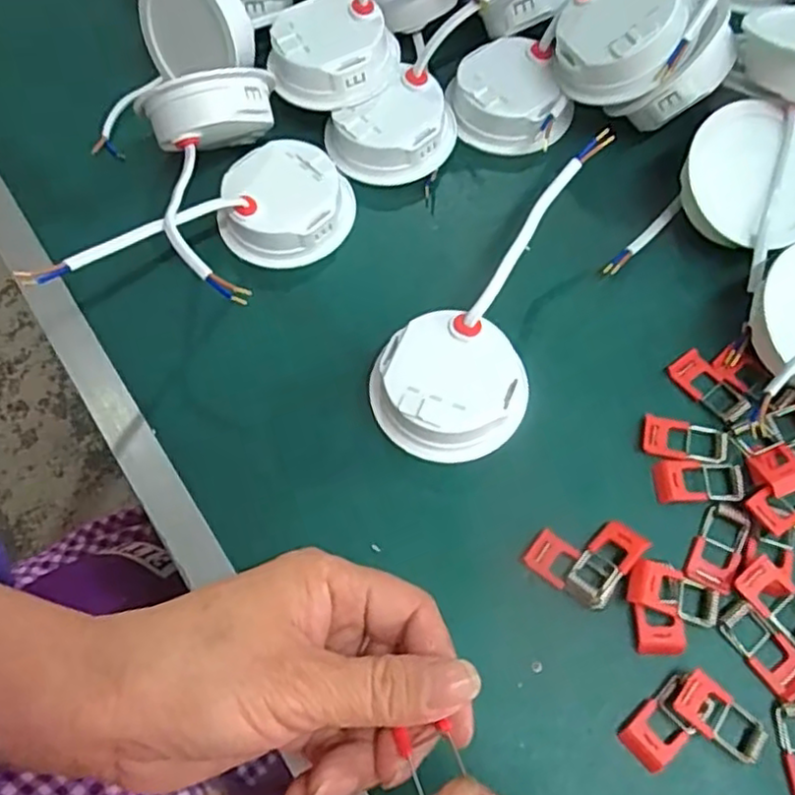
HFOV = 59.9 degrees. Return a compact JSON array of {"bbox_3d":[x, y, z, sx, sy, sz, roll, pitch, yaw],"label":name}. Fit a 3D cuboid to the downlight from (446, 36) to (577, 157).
[{"bbox_3d":[0.063,-0.168,0.382,0.066,0.025,0.058,4,68,5],"label":"downlight"}]

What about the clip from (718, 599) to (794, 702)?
[{"bbox_3d":[0.145,0.100,0.272,0.018,0.004,0.038,-37,70,-12],"label":"clip"}]

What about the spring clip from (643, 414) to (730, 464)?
[{"bbox_3d":[0.128,0.019,0.307,0.037,0.004,0.019,12,69,8],"label":"spring clip"}]

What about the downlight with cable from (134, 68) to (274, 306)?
[{"bbox_3d":[-0.078,-0.096,0.336,0.064,0.059,0.126,-18,68,-4],"label":"downlight with cable"}]

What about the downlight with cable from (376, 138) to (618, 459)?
[{"bbox_3d":[0.048,-0.050,0.314,0.065,0.027,0.168,28,84,14],"label":"downlight with cable"}]

